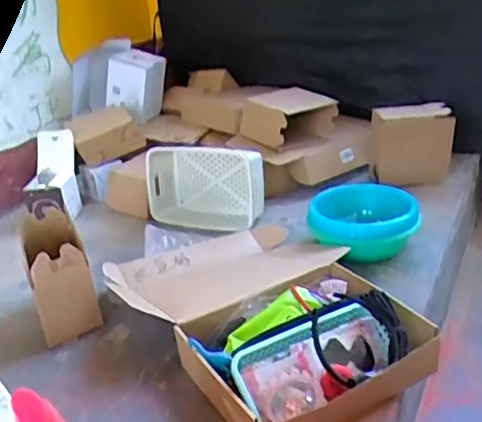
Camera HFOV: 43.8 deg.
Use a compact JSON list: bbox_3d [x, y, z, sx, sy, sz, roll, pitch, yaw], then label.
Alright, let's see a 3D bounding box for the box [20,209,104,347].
[{"bbox_3d":[-0.349,0.124,1.154,0.106,0.173,0.205,-15,25,-18],"label":"box"}]

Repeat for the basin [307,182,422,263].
[{"bbox_3d":[0.265,0.021,1.300,0.233,0.103,0.202,0,25,14],"label":"basin"}]

